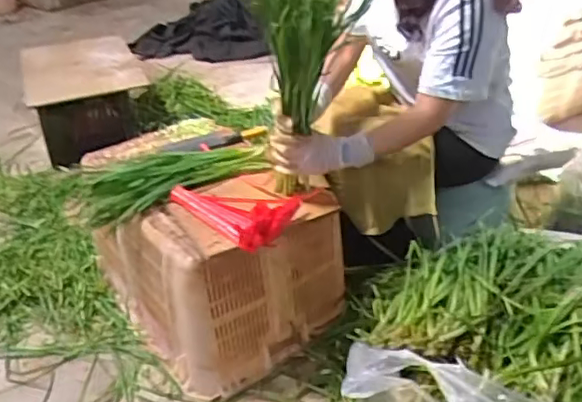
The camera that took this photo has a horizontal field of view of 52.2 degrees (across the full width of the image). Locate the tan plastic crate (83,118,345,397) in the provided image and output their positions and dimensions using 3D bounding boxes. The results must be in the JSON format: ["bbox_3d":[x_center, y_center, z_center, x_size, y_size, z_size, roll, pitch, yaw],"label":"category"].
[{"bbox_3d":[-0.214,0.101,1.445,0.398,0.383,0.596,-29,43,-35],"label":"tan plastic crate"}]

